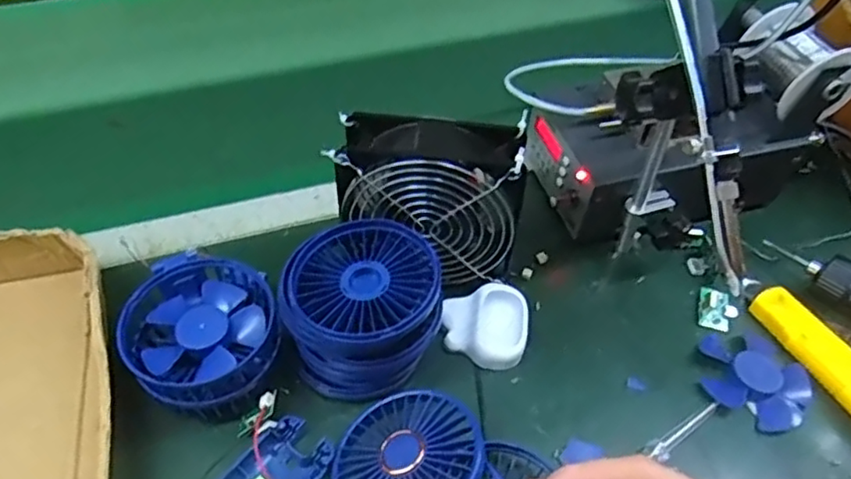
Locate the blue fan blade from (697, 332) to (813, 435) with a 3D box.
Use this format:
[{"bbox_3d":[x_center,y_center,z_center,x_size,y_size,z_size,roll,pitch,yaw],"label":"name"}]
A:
[{"bbox_3d":[0.214,0.088,0.408,0.068,0.018,0.068,1,50,-1],"label":"blue fan blade"}]

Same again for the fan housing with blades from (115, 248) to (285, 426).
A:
[{"bbox_3d":[-0.137,0.062,0.394,0.089,0.052,0.095,13,51,9],"label":"fan housing with blades"}]

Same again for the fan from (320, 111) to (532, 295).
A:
[{"bbox_3d":[0.003,-0.022,0.428,0.117,0.114,0.054,3,50,1],"label":"fan"}]

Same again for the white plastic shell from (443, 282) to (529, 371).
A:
[{"bbox_3d":[0.041,0.058,0.431,0.058,0.016,0.058,11,50,8],"label":"white plastic shell"}]

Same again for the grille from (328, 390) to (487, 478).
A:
[{"bbox_3d":[-0.009,0.126,0.352,0.083,0.017,0.081,-14,39,12],"label":"grille"}]

